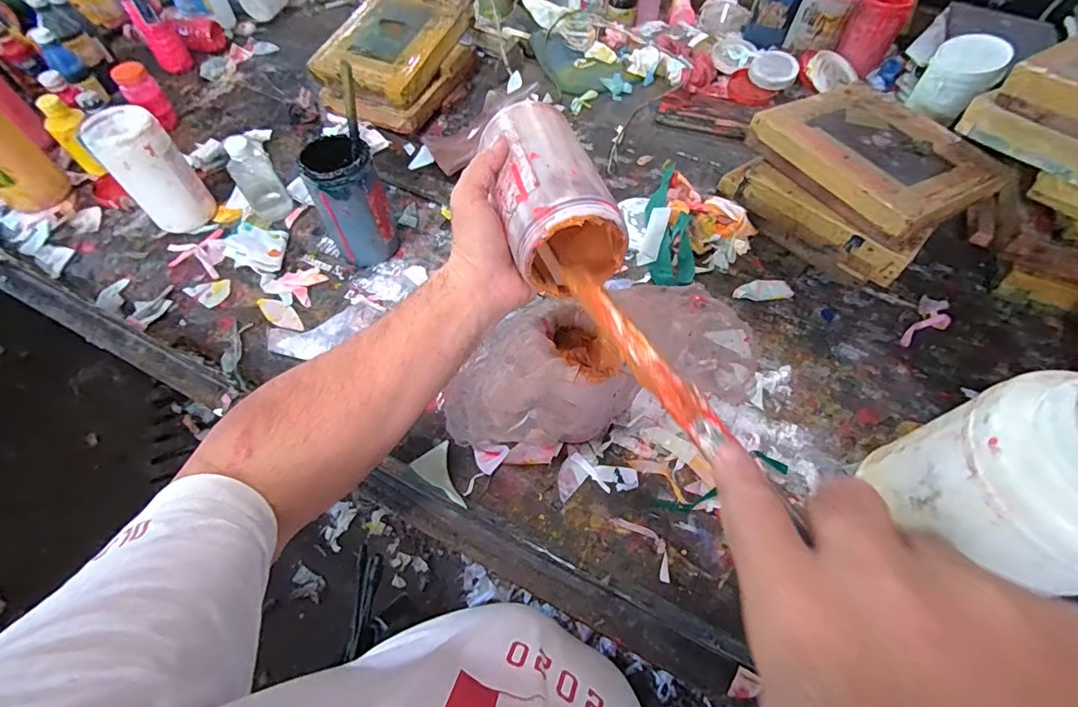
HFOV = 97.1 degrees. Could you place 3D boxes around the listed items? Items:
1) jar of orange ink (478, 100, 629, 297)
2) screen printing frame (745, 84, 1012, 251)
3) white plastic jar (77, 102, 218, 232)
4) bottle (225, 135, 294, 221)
[{"bbox_3d":[0.005,-0.142,0.421,0.089,0.083,0.164,-17,60,-9],"label":"jar of orange ink"},{"bbox_3d":[0.474,-0.284,0.674,0.244,0.043,0.266,-27,62,-14],"label":"screen printing frame"},{"bbox_3d":[-0.605,-0.286,0.747,0.095,0.165,0.099,-1,59,1],"label":"white plastic jar"},{"bbox_3d":[-0.456,-0.284,0.775,0.054,0.126,0.052,8,60,6],"label":"bottle"}]

